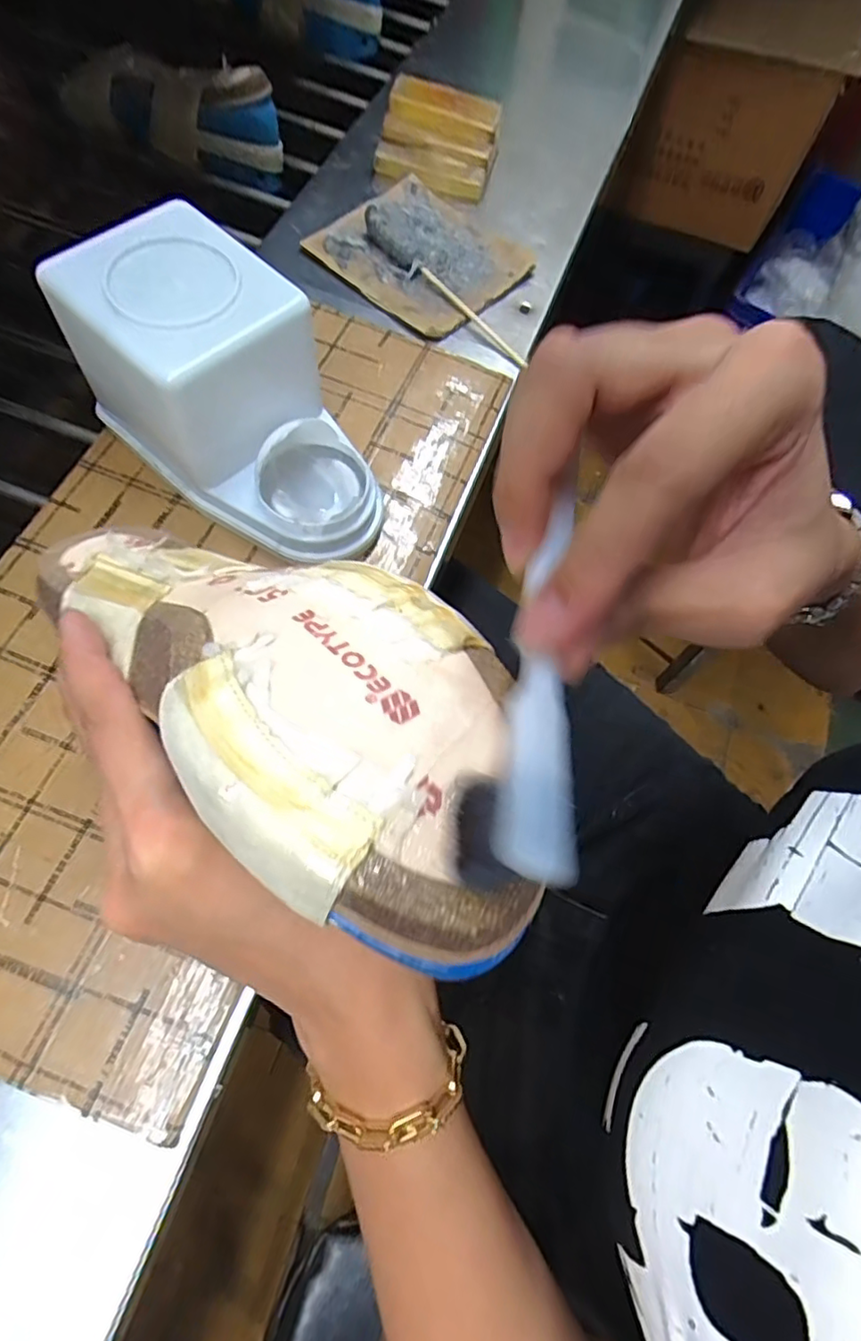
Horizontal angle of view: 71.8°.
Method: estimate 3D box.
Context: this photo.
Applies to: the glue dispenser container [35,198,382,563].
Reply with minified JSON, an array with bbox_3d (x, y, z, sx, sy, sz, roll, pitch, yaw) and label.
[{"bbox_3d":[-0.110,-0.149,0.341,0.103,0.121,0.175,-40,78,-19],"label":"glue dispenser container"}]

